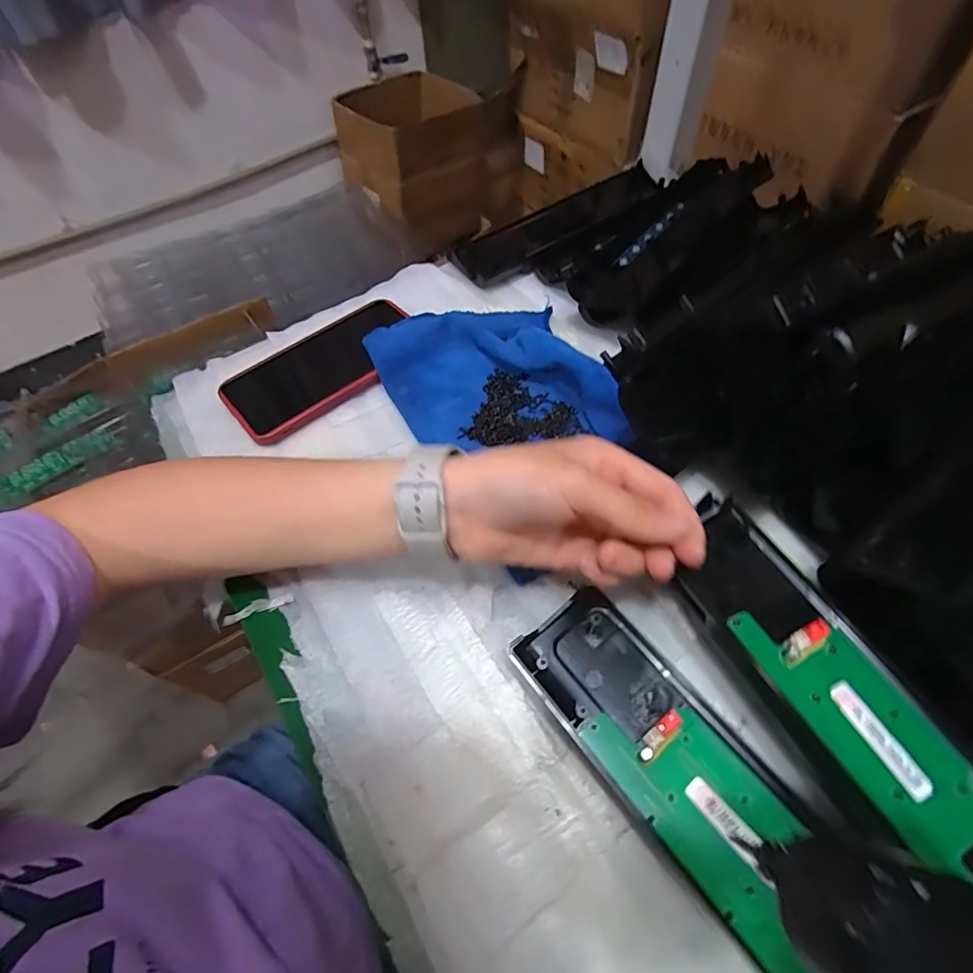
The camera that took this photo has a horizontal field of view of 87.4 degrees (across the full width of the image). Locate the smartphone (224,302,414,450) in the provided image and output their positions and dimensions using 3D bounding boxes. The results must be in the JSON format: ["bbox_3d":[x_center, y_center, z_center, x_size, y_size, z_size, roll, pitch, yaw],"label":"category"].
[{"bbox_3d":[-0.129,-0.101,0.417,0.166,0.013,0.080,-38,63,-17],"label":"smartphone"}]

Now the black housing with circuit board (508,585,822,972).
[{"bbox_3d":[0.112,0.152,0.239,0.068,0.018,0.238,-35,62,-16],"label":"black housing with circuit board"}]

